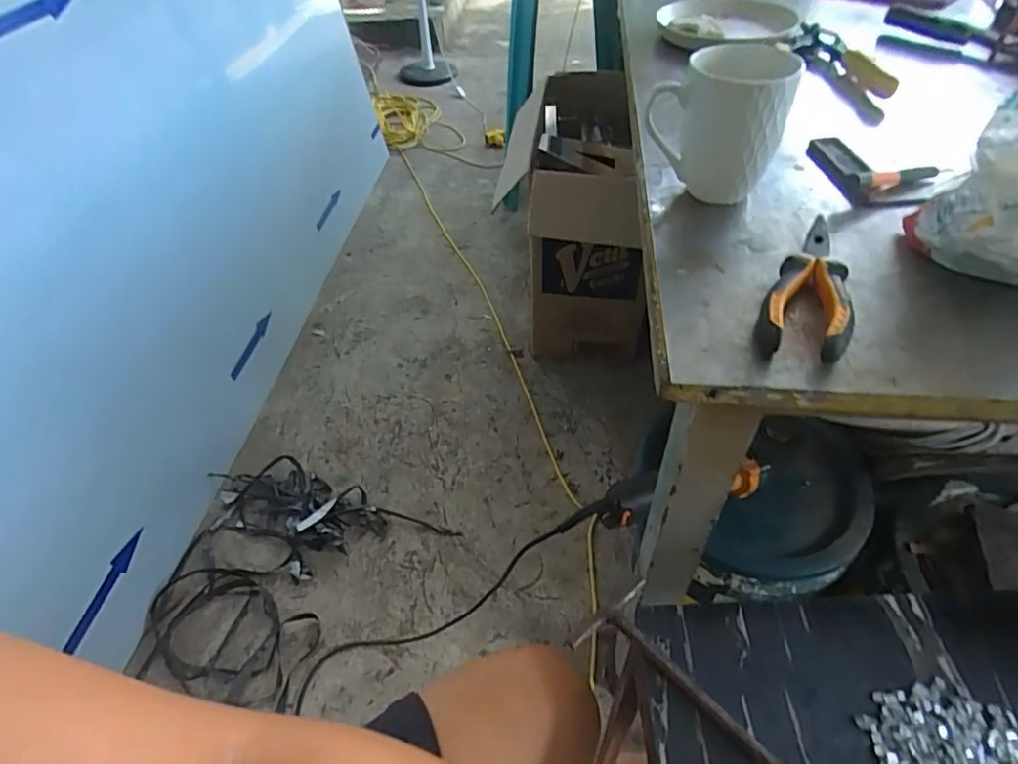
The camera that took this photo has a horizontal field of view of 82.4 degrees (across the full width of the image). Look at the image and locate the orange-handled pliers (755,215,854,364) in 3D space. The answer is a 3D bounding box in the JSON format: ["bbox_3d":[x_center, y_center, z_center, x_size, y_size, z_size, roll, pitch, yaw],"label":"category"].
[{"bbox_3d":[0.212,-0.069,0.400,0.052,0.022,0.152,20,51,22],"label":"orange-handled pliers"}]

